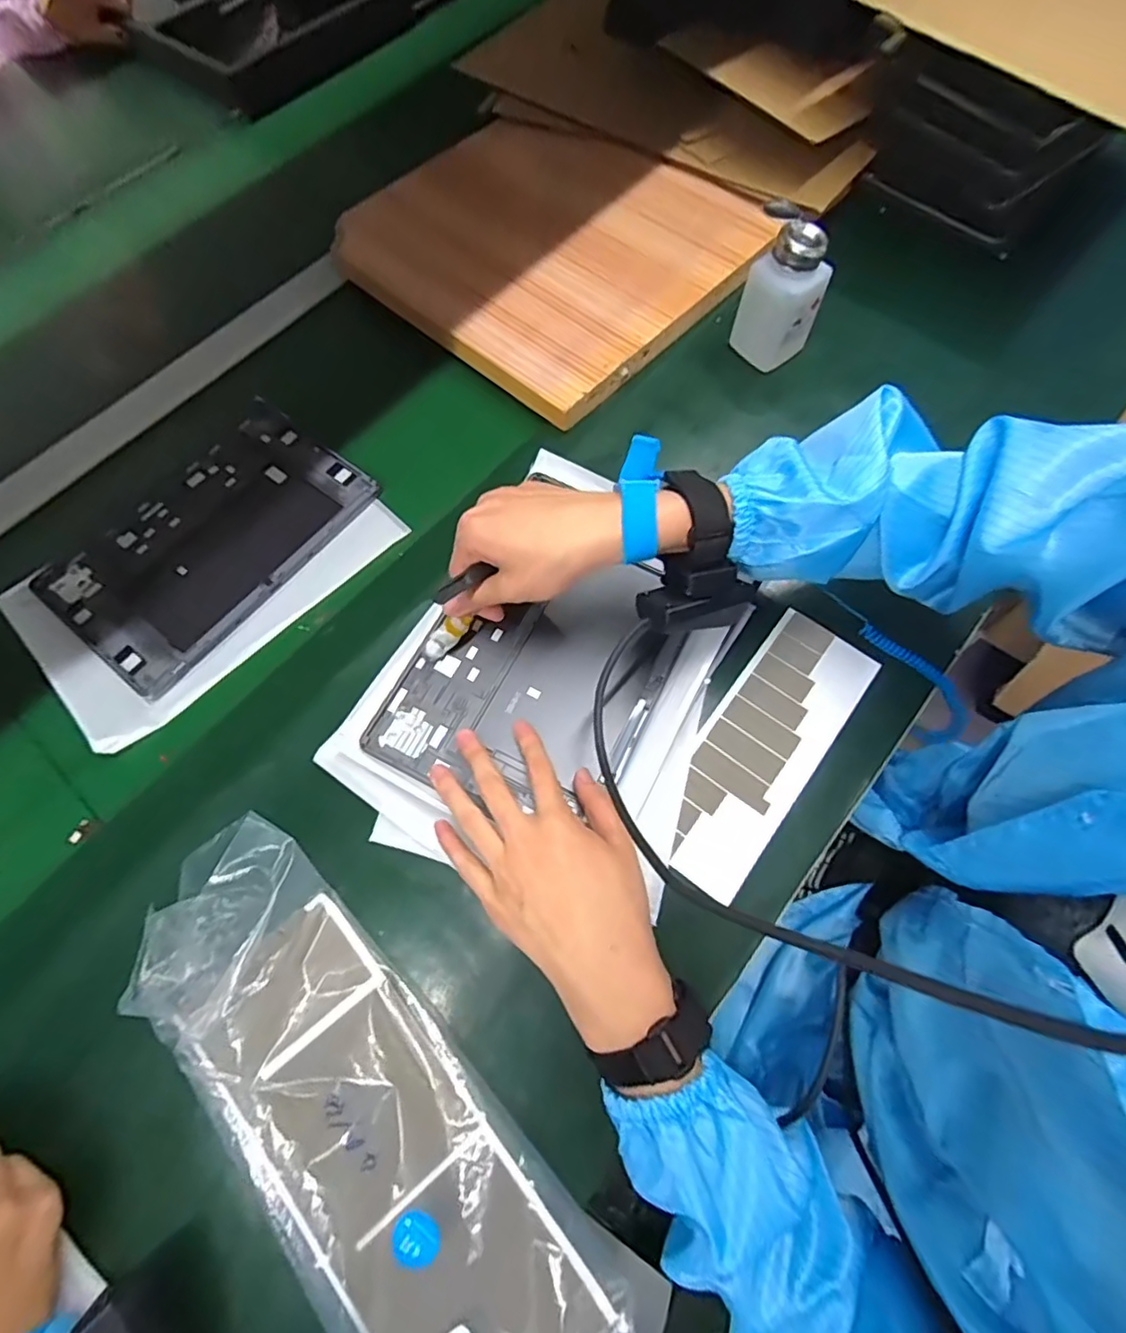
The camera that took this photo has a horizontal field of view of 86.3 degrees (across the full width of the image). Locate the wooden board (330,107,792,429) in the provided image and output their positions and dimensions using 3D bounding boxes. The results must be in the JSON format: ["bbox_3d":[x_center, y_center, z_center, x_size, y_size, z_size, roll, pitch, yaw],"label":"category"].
[{"bbox_3d":[-0.018,-0.432,0.608,0.360,0.024,0.321,41,76,16],"label":"wooden board"}]

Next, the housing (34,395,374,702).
[{"bbox_3d":[-0.306,-0.115,0.519,0.178,0.010,0.252,36,72,14],"label":"housing"}]

